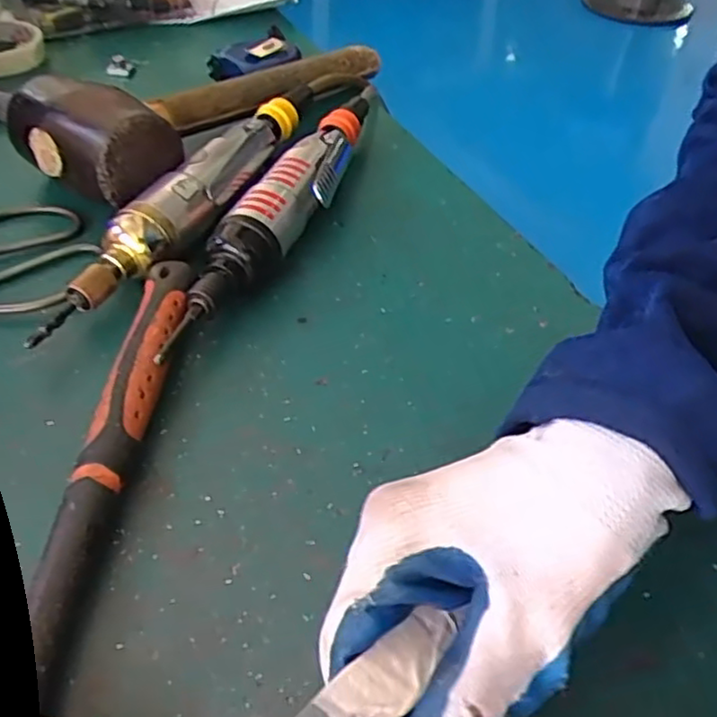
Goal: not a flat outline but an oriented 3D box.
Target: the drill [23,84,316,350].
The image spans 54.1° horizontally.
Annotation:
[{"bbox_3d":[-0.097,-0.102,0.437,0.044,0.040,0.289,21,47,17],"label":"drill"}]

